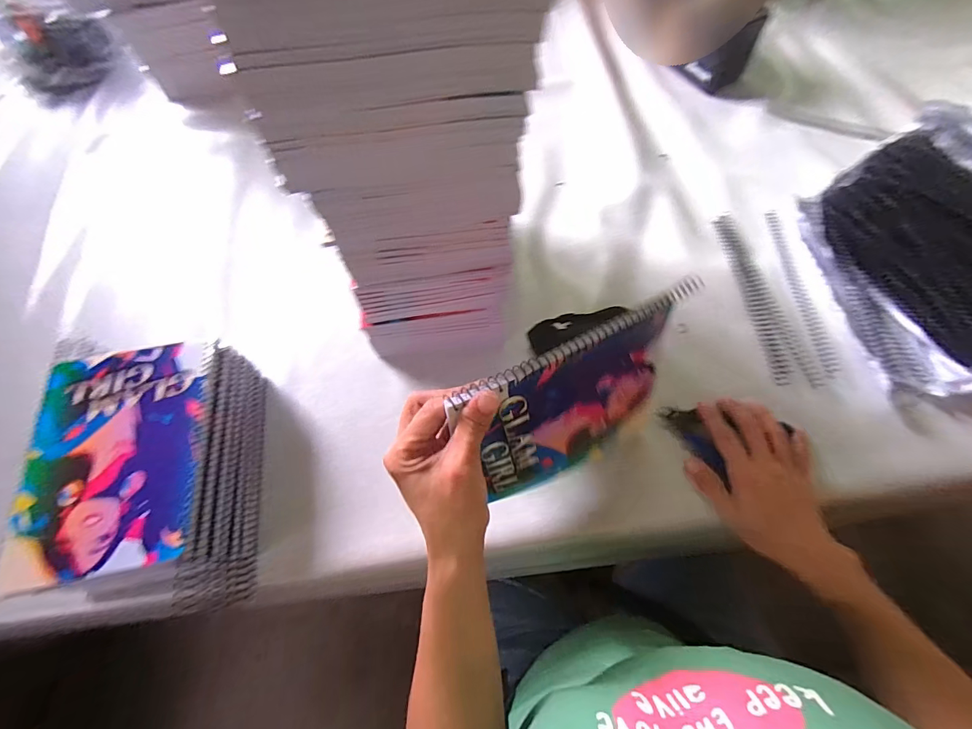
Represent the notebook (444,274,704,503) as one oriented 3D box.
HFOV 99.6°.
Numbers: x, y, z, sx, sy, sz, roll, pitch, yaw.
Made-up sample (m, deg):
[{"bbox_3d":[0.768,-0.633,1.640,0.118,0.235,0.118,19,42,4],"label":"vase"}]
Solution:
[{"bbox_3d":[0.077,0.033,0.334,0.204,0.145,0.009,-25,44,-18],"label":"notebook"}]

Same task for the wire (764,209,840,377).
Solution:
[{"bbox_3d":[0.359,-0.087,0.471,0.012,0.011,0.217,-3,66,3],"label":"wire"}]

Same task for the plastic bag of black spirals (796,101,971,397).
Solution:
[{"bbox_3d":[0.465,-0.119,0.416,0.195,0.066,0.278,-28,68,33],"label":"plastic bag of black spirals"}]

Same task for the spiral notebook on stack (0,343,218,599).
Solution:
[{"bbox_3d":[-0.317,0.073,0.355,0.145,0.017,0.198,-10,67,-3],"label":"spiral notebook on stack"}]

